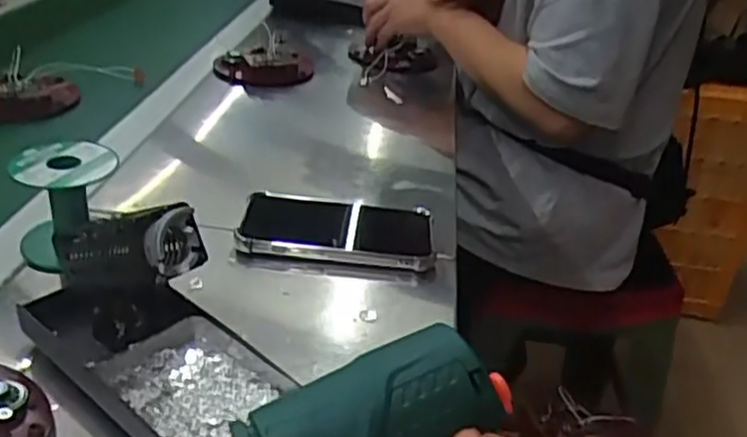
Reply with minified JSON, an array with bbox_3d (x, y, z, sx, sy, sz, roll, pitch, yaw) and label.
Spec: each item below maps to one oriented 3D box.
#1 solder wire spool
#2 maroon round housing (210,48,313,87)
[{"bbox_3d":[-0.216,-0.012,0.498,0.069,0.070,0.066,8,30,3],"label":"solder wire spool"},{"bbox_3d":[-0.135,-0.189,0.865,0.114,0.024,0.115,4,30,-2],"label":"maroon round housing"}]

